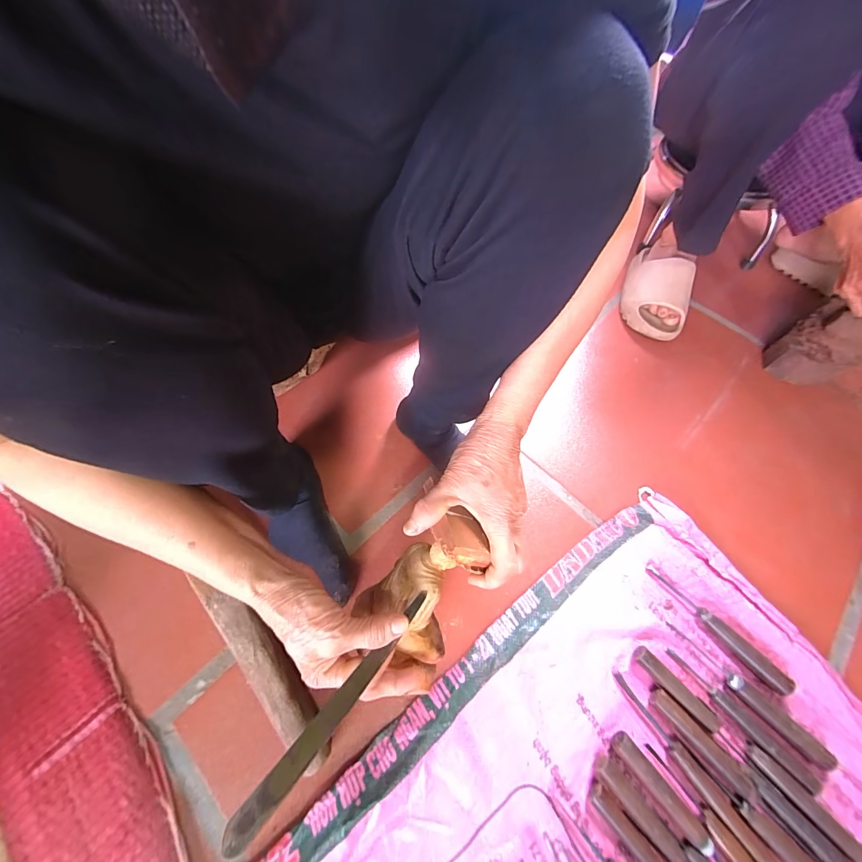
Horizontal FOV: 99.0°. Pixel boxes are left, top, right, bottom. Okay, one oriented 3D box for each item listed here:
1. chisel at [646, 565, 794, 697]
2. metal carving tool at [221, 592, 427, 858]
[{"bbox_3d":[0.343,0.231,0.442,0.020,0.011,0.173,-34,67,-20],"label":"chisel"},{"bbox_3d":[-0.067,0.206,0.276,0.020,0.006,0.193,26,57,36],"label":"metal carving tool"}]

